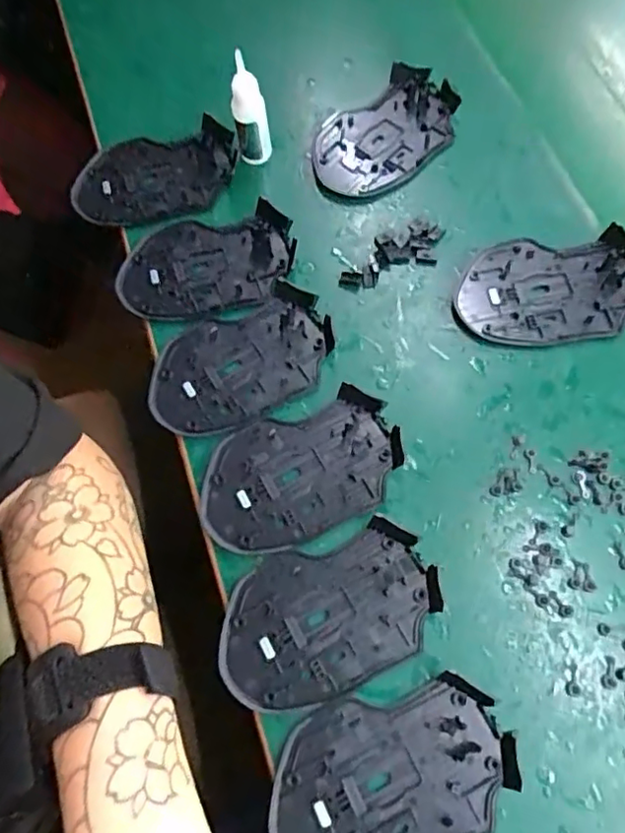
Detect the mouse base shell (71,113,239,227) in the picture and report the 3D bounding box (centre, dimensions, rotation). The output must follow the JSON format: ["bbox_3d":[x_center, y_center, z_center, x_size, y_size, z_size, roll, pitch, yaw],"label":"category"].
[{"bbox_3d":[-0.111,-0.170,0.413,0.116,0.017,0.071,-13,70,-4],"label":"mouse base shell"}]

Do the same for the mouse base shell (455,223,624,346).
[{"bbox_3d":[0.149,-0.081,0.364,0.111,0.019,0.070,-1,70,1],"label":"mouse base shell"}]

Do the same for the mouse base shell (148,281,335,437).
[{"bbox_3d":[-0.044,-0.033,0.358,0.114,0.011,0.072,-26,71,-8],"label":"mouse base shell"}]

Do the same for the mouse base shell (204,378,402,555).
[{"bbox_3d":[-0.007,0.031,0.331,0.114,0.011,0.071,-22,71,-7],"label":"mouse base shell"}]

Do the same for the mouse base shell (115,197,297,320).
[{"bbox_3d":[-0.069,-0.101,0.384,0.112,0.014,0.071,-8,70,-2],"label":"mouse base shell"}]

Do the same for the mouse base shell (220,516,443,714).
[{"bbox_3d":[0.008,0.102,0.301,0.112,0.010,0.071,-23,71,-7],"label":"mouse base shell"}]

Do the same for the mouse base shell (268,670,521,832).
[{"bbox_3d":[0.036,0.170,0.273,0.114,0.009,0.072,-18,70,-6],"label":"mouse base shell"}]

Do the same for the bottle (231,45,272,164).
[{"bbox_3d":[-0.041,-0.201,0.387,0.022,0.070,0.016,-2,70,0],"label":"bottle"}]

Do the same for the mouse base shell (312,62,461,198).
[{"bbox_3d":[0.050,-0.200,0.410,0.112,0.018,0.072,-31,72,-10],"label":"mouse base shell"}]

